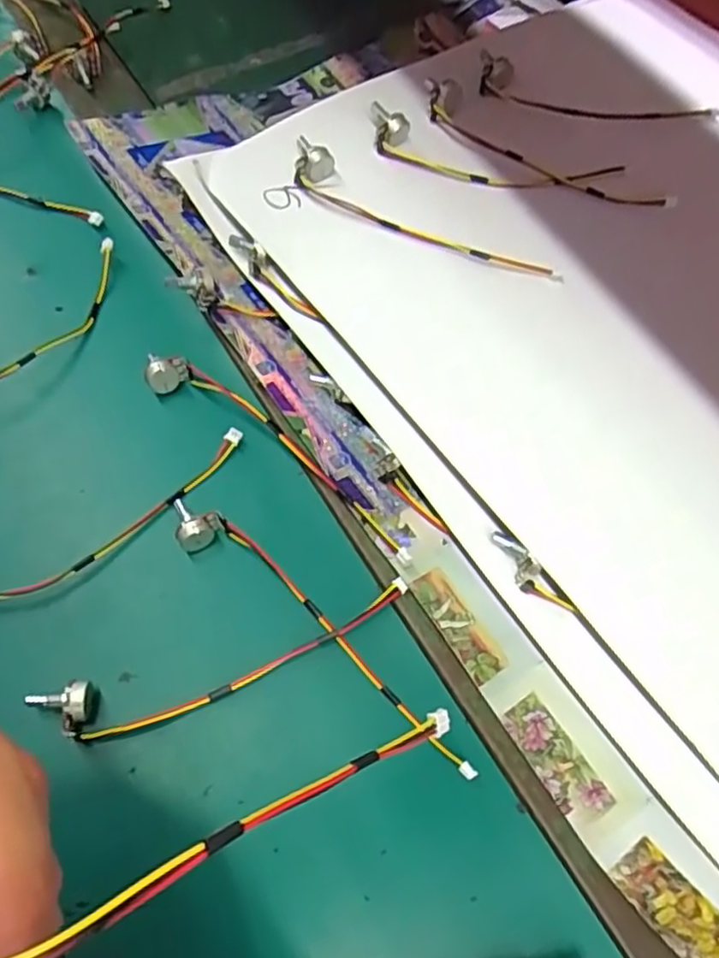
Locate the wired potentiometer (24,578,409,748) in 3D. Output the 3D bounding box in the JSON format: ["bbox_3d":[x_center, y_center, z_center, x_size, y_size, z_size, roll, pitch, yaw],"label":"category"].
[{"bbox_3d":[-0.053,0.079,0.294,0.164,0.011,0.025,-16,65,-12],"label":"wired potentiometer"}]

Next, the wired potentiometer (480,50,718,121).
[{"bbox_3d":[0.144,-0.224,0.414,0.147,0.022,0.036,11,65,3],"label":"wired potentiometer"}]

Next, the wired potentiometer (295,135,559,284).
[{"bbox_3d":[0.033,-0.138,0.368,0.158,0.023,0.022,27,67,11],"label":"wired potentiometer"}]

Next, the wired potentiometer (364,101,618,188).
[{"bbox_3d":[0.078,-0.184,0.392,0.147,0.025,0.033,9,64,2],"label":"wired potentiometer"}]

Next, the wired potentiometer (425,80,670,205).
[{"bbox_3d":[0.104,-0.188,0.391,0.155,0.018,0.035,32,68,13],"label":"wired potentiometer"}]

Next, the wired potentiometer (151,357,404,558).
[{"bbox_3d":[-0.039,-0.016,0.338,0.166,0.012,0.024,35,66,13],"label":"wired potentiometer"}]

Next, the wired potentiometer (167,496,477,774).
[{"bbox_3d":[-0.019,0.063,0.303,0.178,0.015,0.022,35,66,14],"label":"wired potentiometer"}]

